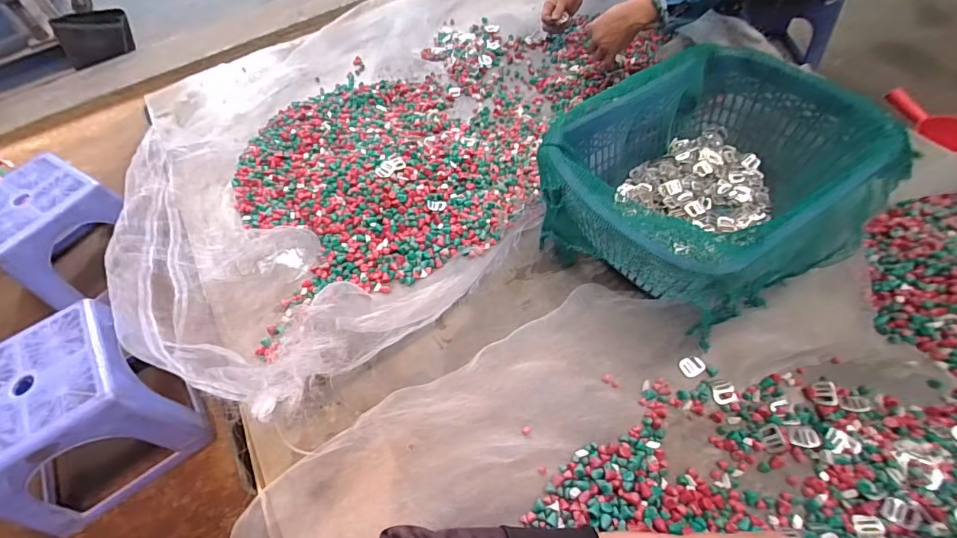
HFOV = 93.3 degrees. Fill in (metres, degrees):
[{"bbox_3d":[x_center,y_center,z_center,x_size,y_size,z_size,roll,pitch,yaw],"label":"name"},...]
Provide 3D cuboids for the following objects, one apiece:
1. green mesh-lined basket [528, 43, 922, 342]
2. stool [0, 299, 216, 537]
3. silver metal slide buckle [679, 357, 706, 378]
[{"bbox_3d":[0.355,-0.125,0.706,0.476,0.180,0.383,-32,58,-17],"label":"green mesh-lined basket"},{"bbox_3d":[-0.619,0.228,0.721,0.245,0.212,0.232,-34,57,-16],"label":"stool"},{"bbox_3d":[0.303,0.138,0.644,0.031,0.005,0.027,-33,55,-3],"label":"silver metal slide buckle"}]

